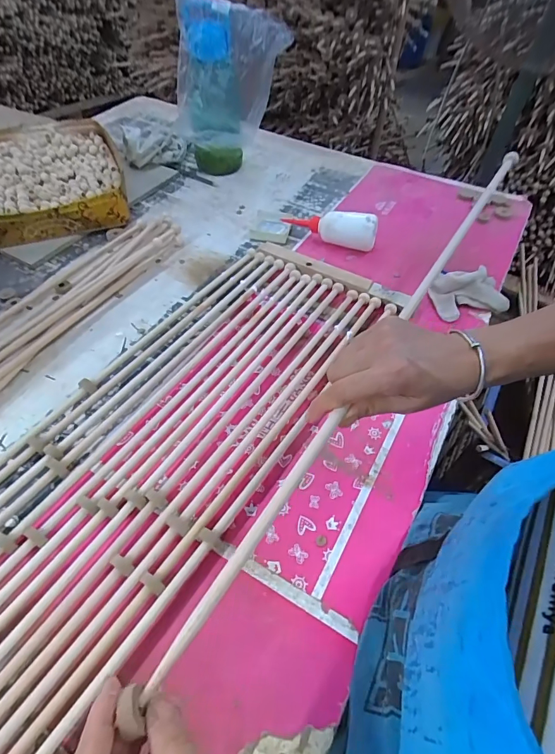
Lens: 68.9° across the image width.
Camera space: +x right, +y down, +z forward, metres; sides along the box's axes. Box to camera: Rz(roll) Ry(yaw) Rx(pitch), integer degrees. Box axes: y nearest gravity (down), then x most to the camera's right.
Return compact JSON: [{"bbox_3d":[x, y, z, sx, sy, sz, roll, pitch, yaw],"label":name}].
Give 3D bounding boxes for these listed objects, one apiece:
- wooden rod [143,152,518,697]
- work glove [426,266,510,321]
[{"bbox_3d":[0.119,-0.052,0.390,0.011,0.020,0.688,29,62,19],"label":"wooden rod"},{"bbox_3d":[0.308,-0.136,0.656,0.116,0.047,0.079,-10,53,-11],"label":"work glove"}]

